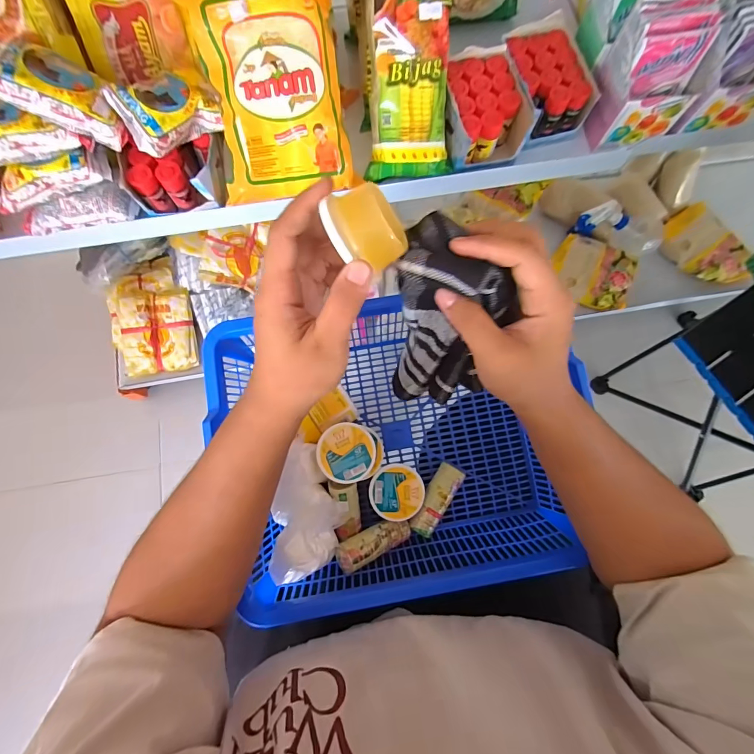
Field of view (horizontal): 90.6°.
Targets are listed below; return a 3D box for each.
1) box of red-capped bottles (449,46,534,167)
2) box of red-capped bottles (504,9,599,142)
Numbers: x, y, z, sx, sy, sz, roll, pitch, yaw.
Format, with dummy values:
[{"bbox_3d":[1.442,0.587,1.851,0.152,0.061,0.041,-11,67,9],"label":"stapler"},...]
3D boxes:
[{"bbox_3d":[0.115,-0.299,0.420,0.084,0.051,0.110,-15,77,-5],"label":"box of red-capped bottles"},{"bbox_3d":[0.192,-0.339,0.428,0.079,0.051,0.112,-14,77,-4],"label":"box of red-capped bottles"}]

